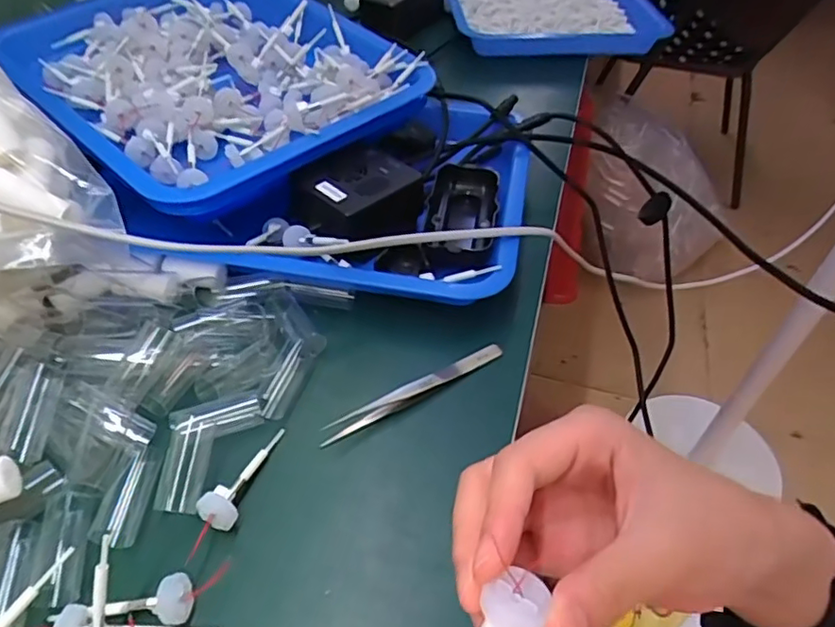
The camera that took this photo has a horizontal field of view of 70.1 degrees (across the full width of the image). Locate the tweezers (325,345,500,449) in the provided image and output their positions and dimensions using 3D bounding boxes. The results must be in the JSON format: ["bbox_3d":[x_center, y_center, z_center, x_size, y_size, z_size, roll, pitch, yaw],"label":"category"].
[{"bbox_3d":[0.000,0.047,0.367,0.126,0.011,0.013,-21,51,-23],"label":"tweezers"}]

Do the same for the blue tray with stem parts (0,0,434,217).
[{"bbox_3d":[-0.181,-0.212,0.504,0.333,0.055,0.257,36,54,28],"label":"blue tray with stem parts"}]

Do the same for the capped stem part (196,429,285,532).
[{"bbox_3d":[-0.093,0.083,0.318,0.021,0.016,0.062,15,47,9],"label":"capped stem part"}]

